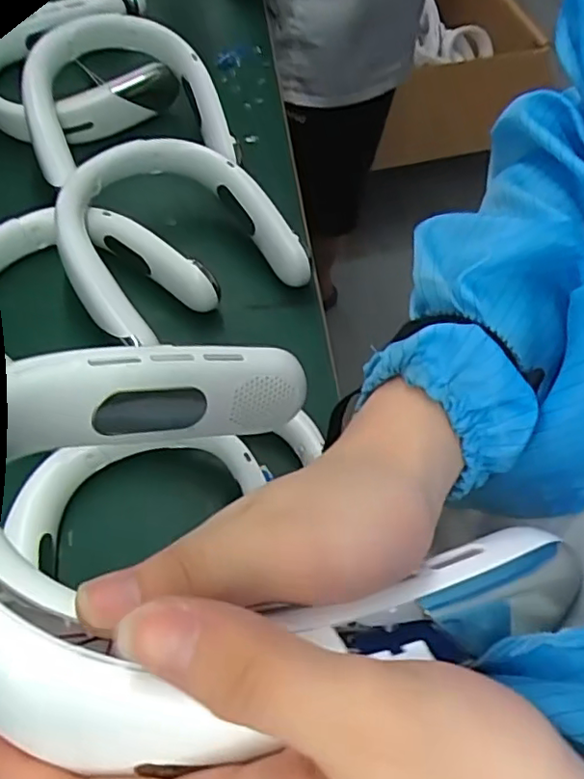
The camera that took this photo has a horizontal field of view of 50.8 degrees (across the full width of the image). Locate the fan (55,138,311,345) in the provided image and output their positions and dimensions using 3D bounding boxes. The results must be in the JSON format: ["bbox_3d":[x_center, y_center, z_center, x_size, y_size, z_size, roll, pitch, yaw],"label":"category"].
[{"bbox_3d":[-0.109,-0.140,0.566,0.200,0.079,0.172,-32,68,-21],"label":"fan"}]

